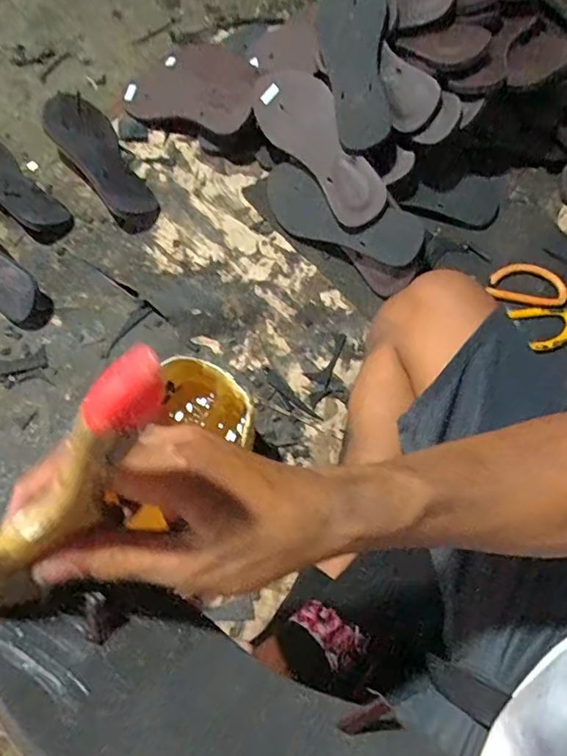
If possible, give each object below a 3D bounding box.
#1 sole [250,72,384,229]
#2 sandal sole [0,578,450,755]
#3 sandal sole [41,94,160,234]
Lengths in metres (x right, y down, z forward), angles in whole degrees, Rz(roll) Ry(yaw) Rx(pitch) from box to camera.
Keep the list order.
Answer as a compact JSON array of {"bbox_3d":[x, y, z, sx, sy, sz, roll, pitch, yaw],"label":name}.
[{"bbox_3d":[0.048,-0.303,0.655,0.089,0.012,0.235,-41,79,16],"label":"sole"},{"bbox_3d":[-0.019,0.157,0.239,0.234,0.006,0.087,23,27,-9],"label":"sandal sole"},{"bbox_3d":[-0.258,-0.306,0.726,0.085,0.047,0.232,-30,72,-13],"label":"sandal sole"}]

